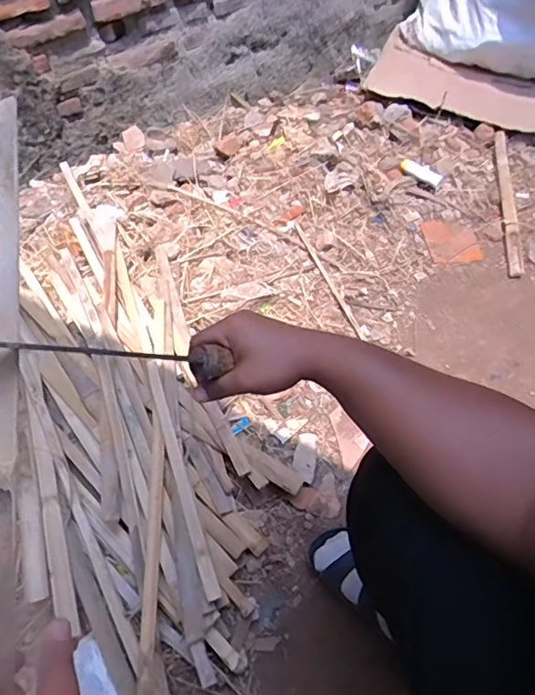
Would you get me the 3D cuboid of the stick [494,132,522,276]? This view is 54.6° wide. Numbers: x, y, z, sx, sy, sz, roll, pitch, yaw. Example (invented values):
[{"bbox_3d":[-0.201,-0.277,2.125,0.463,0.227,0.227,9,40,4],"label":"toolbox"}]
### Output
[{"bbox_3d":[0.651,-0.427,1.405,0.035,0.019,0.637,7,50,11],"label":"stick"}]

